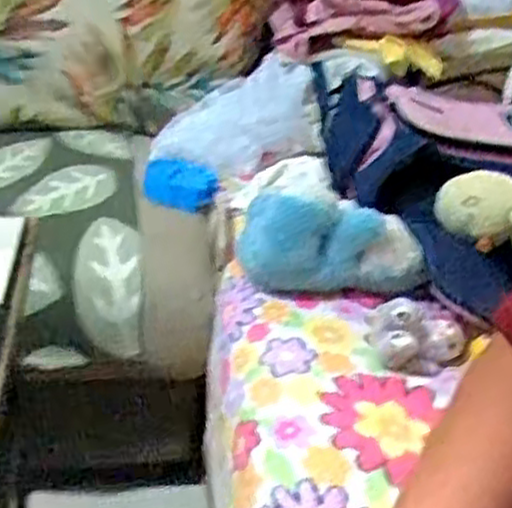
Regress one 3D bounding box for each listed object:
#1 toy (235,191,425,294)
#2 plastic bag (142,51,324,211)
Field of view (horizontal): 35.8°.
[{"bbox_3d":[0.085,-0.031,0.922,0.207,0.108,0.139,5,27,0],"label":"toy"},{"bbox_3d":[-0.043,-0.186,1.266,0.181,0.100,0.383,27,55,37],"label":"plastic bag"}]

